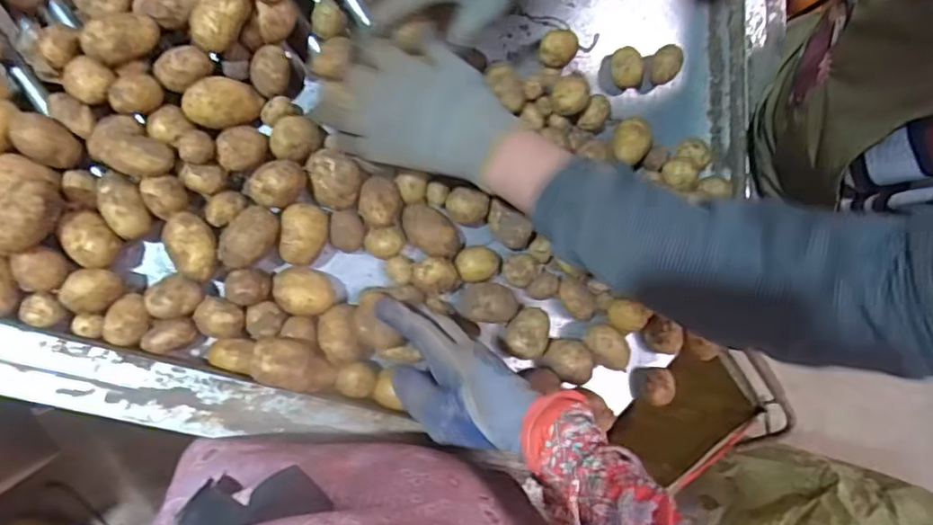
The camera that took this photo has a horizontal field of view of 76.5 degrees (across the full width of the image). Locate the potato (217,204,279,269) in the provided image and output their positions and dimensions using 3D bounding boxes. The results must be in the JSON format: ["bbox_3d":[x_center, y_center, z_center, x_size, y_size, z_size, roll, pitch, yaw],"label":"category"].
[{"bbox_3d":[-0.186,-0.021,0.499,0.036,0.030,0.057,36,81,-5],"label":"potato"}]

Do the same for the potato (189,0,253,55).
[{"bbox_3d":[-0.207,-0.209,0.502,0.035,0.035,0.065,27,82,-6],"label":"potato"}]

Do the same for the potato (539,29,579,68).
[{"bbox_3d":[0.096,-0.221,0.614,0.036,0.031,0.037,1,86,-9],"label":"potato"}]

